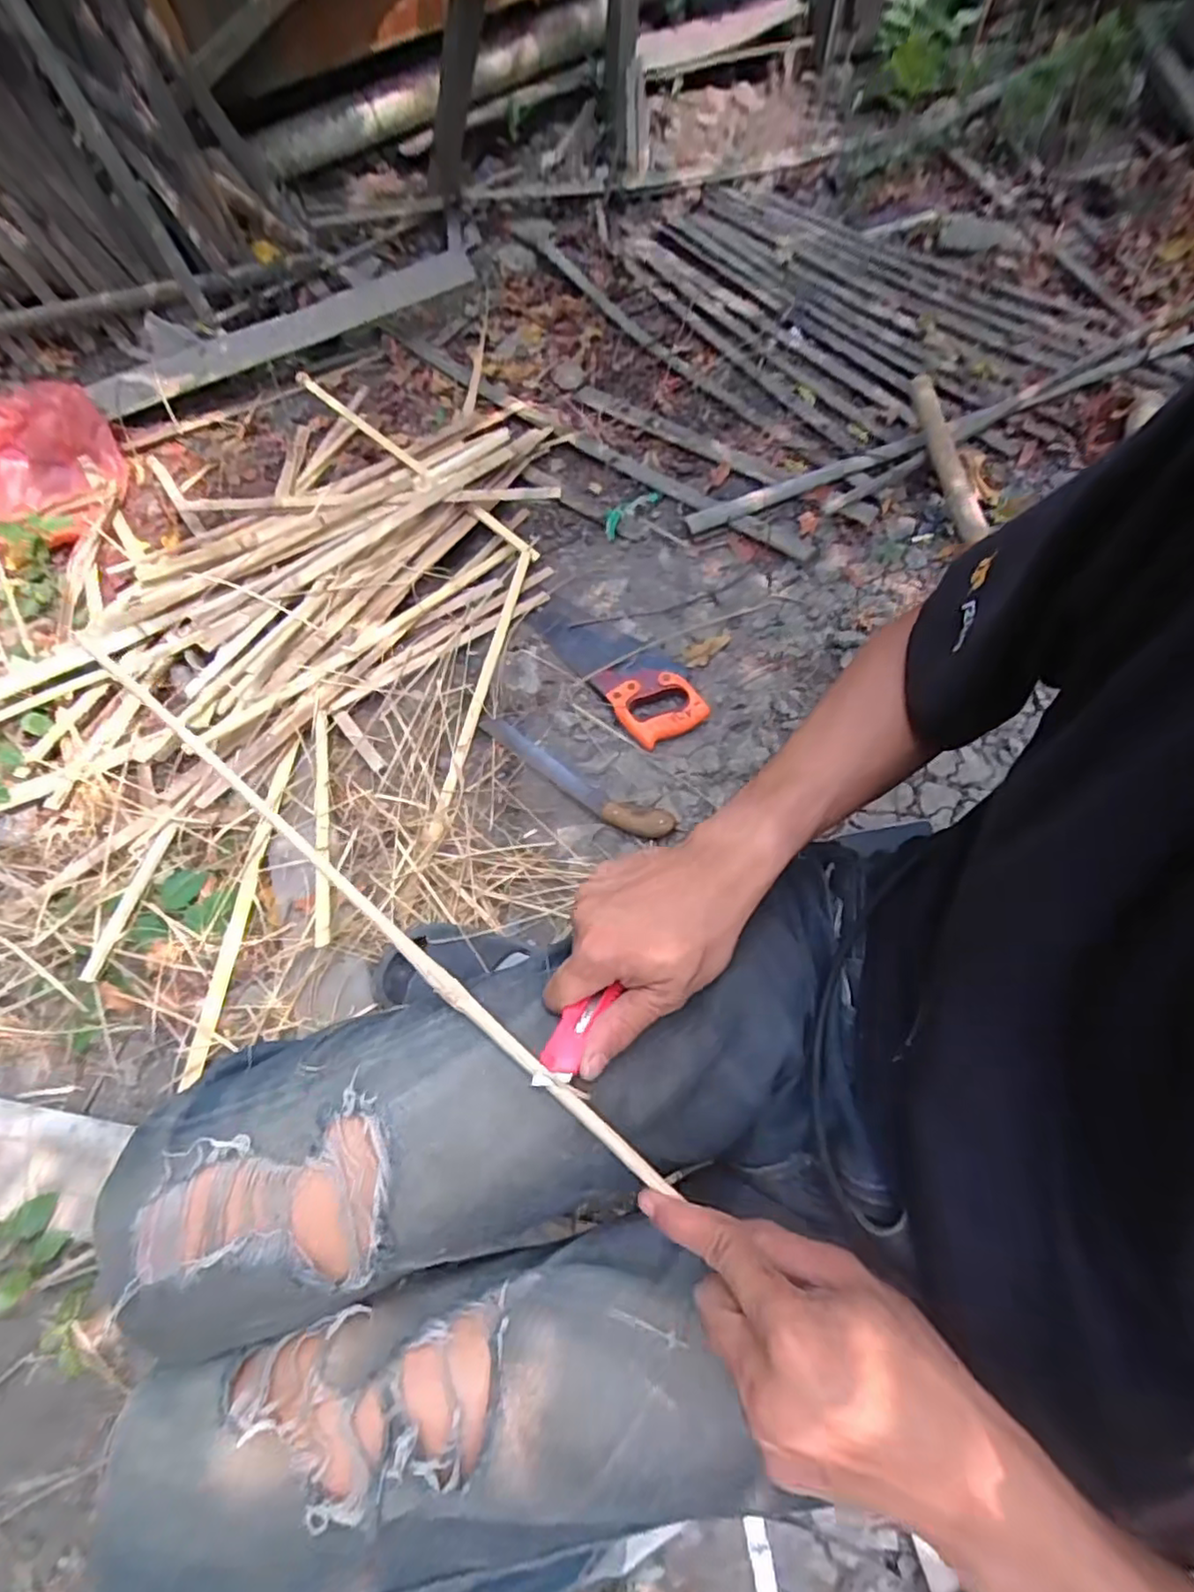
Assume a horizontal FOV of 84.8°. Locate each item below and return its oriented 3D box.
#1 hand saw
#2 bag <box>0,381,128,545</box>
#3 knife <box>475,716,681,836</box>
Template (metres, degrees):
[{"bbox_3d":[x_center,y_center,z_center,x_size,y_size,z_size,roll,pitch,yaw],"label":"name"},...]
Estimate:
[{"bbox_3d":[0.032,-0.212,0.983,0.130,0.024,0.319,-34,65,-13],"label":"hand saw"},{"bbox_3d":[-1.074,-0.561,1.143,0.397,0.115,0.255,-14,65,-4],"label":"bag"},{"bbox_3d":[-0.040,-0.026,0.919,0.321,0.019,0.049,29,68,18],"label":"knife"}]

